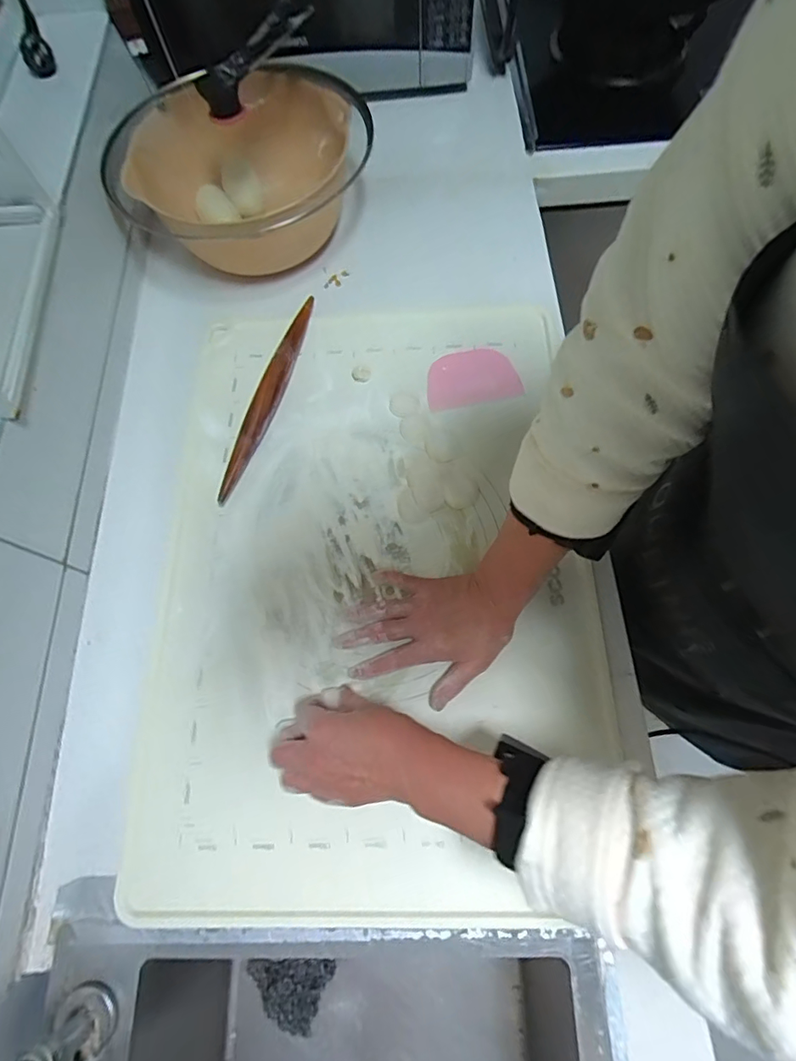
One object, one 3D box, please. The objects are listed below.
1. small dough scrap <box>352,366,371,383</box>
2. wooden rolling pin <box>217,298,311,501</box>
[{"bbox_3d":[-0.046,-0.190,0.585,0.023,0.012,0.017,12,72,5],"label":"small dough scrap"},{"bbox_3d":[-0.152,-0.162,0.565,0.029,0.033,0.280,14,72,6],"label":"wooden rolling pin"}]

